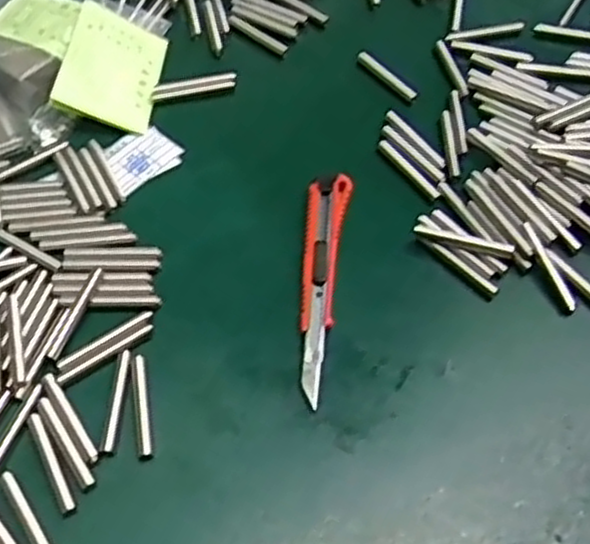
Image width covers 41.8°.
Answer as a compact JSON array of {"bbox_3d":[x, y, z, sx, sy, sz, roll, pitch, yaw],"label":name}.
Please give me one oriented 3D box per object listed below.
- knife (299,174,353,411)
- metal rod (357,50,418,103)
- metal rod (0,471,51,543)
[{"bbox_3d":[0.012,0.004,0.444,0.024,0.013,0.147,6,57,7],"label":"knife"},{"bbox_3d":[0.064,-0.136,0.538,0.006,0.008,0.058,-33,61,-18],"label":"metal rod"},{"bbox_3d":[-0.129,0.120,0.372,0.008,0.004,0.057,-32,60,-17],"label":"metal rod"}]

